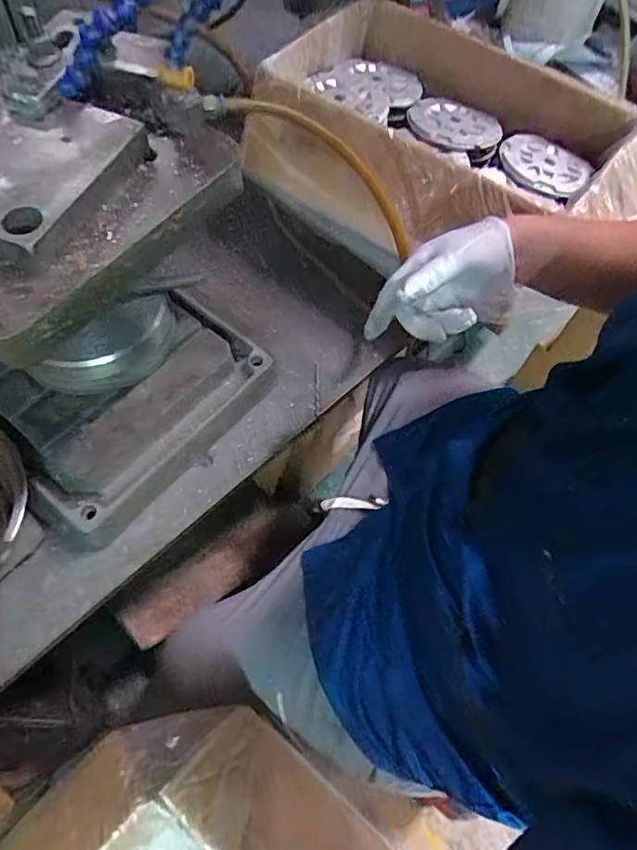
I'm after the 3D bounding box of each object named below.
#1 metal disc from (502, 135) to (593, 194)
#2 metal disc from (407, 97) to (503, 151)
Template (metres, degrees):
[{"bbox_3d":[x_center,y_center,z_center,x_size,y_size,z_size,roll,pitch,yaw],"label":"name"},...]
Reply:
[{"bbox_3d":[0.310,-0.361,0.739,0.123,0.009,0.123,2,61,-3],"label":"metal disc"},{"bbox_3d":[0.194,-0.433,0.771,0.129,0.012,0.129,2,61,-3],"label":"metal disc"}]

